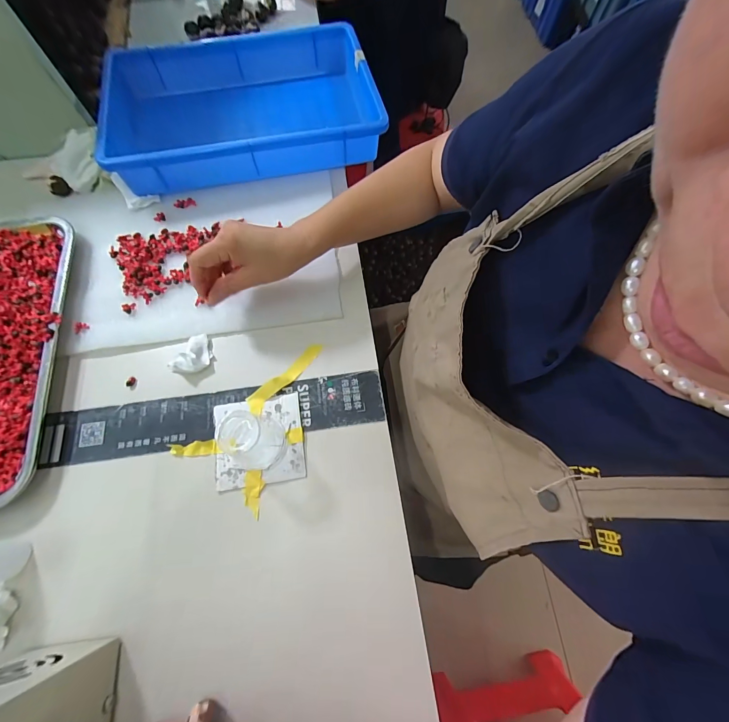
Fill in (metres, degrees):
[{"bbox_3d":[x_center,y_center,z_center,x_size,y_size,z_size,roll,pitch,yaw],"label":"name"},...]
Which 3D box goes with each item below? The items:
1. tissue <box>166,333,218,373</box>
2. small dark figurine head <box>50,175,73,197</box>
[{"bbox_3d":[-0.193,-0.007,0.387,0.036,0.015,0.052,27,71,9],"label":"tissue"},{"bbox_3d":[-0.421,-0.240,0.468,0.024,0.013,0.023,41,72,12],"label":"small dark figurine head"}]

